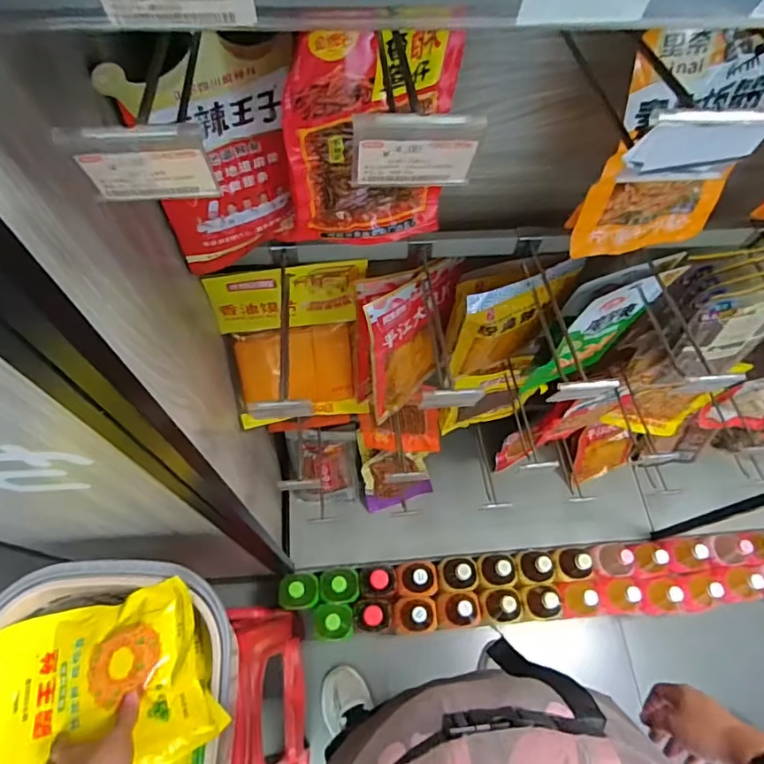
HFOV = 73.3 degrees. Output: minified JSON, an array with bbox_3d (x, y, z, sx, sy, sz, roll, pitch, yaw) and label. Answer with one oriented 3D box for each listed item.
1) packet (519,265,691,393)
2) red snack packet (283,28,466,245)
[{"bbox_3d":[0.329,-0.073,0.772,0.171,0.255,0.043,-29,69,-16],"label":"packet"},{"bbox_3d":[-0.010,-0.211,0.472,0.154,0.217,0.026,-15,66,-10],"label":"red snack packet"}]

